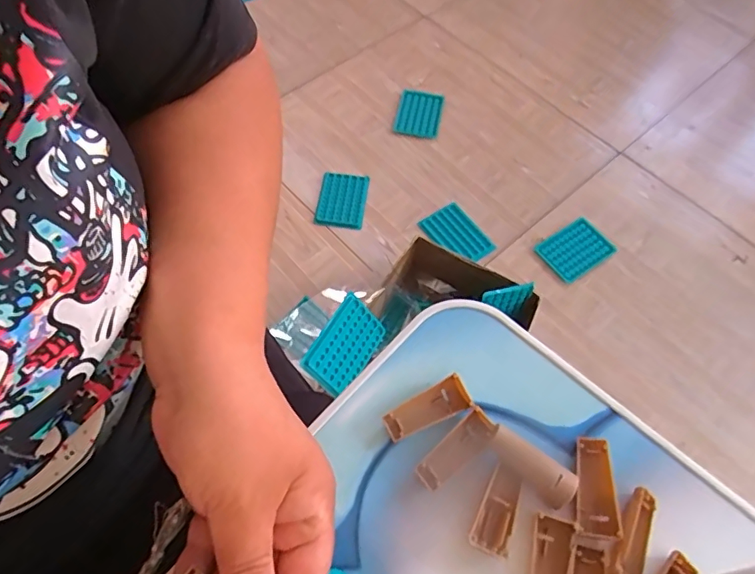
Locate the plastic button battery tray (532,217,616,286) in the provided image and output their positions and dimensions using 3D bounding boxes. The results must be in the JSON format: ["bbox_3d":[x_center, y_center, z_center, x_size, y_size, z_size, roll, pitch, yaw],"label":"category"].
[{"bbox_3d":[0.381,-0.071,0.981,0.127,0.013,0.100,-34,72,-6],"label":"plastic button battery tray"}]

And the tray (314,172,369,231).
[{"bbox_3d":[-0.071,-0.174,1.008,0.094,0.012,0.132,7,61,1],"label":"tray"}]

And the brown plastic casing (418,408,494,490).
[{"bbox_3d":[0.042,0.089,0.279,0.049,0.011,0.018,-35,68,-19],"label":"brown plastic casing"}]

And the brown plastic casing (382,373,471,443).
[{"bbox_3d":[0.027,0.069,0.288,0.049,0.011,0.020,-21,64,-13],"label":"brown plastic casing"}]

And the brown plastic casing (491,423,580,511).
[{"bbox_3d":[0.083,0.097,0.275,0.050,0.009,0.019,33,65,15],"label":"brown plastic casing"}]

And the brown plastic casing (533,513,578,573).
[{"bbox_3d":[0.085,0.141,0.253,0.017,0.007,0.048,20,62,8],"label":"brown plastic casing"}]

